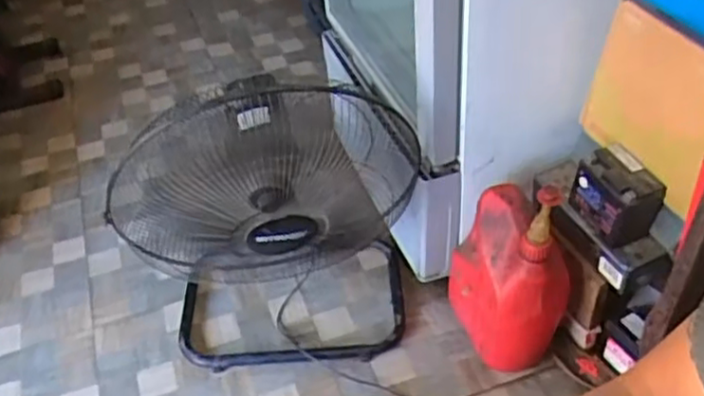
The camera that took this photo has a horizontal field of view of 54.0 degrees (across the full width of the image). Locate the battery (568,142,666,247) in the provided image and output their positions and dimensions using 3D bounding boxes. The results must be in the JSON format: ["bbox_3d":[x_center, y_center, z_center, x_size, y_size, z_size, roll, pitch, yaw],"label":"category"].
[{"bbox_3d":[0.391,-0.006,1.044,0.073,0.107,0.125,-21,45,-16],"label":"battery"}]

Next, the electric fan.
[{"bbox_3d":[-0.117,0.036,1.137,0.488,0.563,0.228,-14,44,-10],"label":"electric fan"}]

